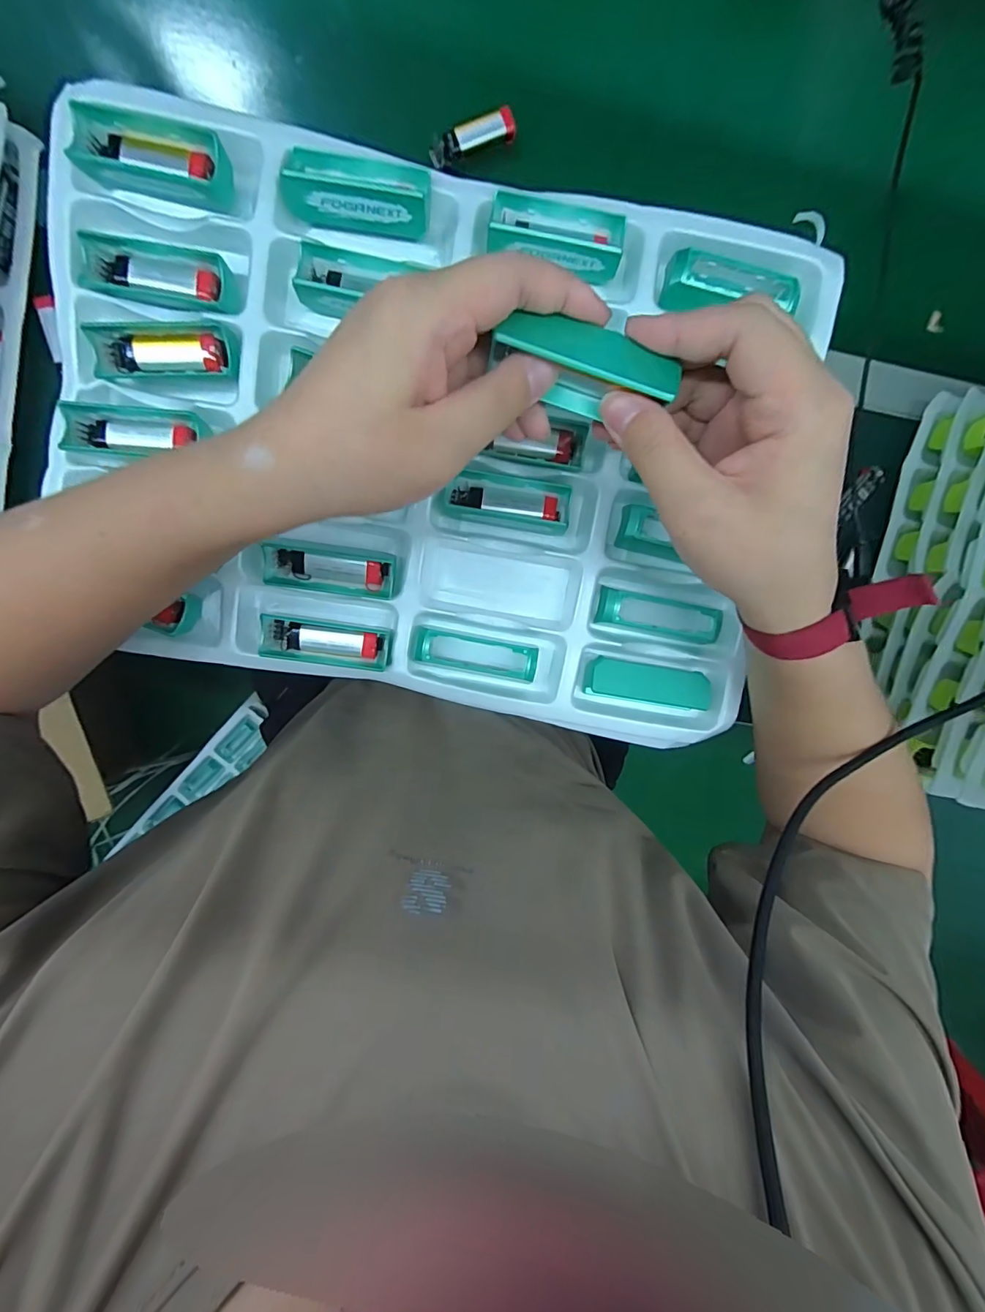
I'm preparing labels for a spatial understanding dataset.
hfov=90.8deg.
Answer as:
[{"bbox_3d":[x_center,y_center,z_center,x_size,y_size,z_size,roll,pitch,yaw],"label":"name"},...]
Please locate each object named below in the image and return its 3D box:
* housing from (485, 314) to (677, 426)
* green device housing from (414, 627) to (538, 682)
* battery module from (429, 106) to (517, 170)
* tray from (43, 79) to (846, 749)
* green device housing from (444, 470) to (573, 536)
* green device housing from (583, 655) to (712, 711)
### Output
[{"bbox_3d":[0.038,-0.122,0.206,0.072,0.023,0.027,13,98,-7],"label":"housing"},{"bbox_3d":[-0.010,-0.001,0.315,0.078,0.015,0.022,10,98,-5],"label":"green device housing"},{"bbox_3d":[-0.016,-0.401,0.376,0.068,0.015,0.019,-19,99,0],"label":"battery module"},{"bbox_3d":[-0.037,-0.129,0.303,0.436,0.031,0.313,11,98,-5],"label":"tray"},{"bbox_3d":[0.011,-0.098,0.311,0.078,0.019,0.031,8,98,-4],"label":"green device housing"},{"bbox_3d":[0.103,0.019,0.322,0.078,0.014,0.027,8,98,-4],"label":"green device housing"}]

